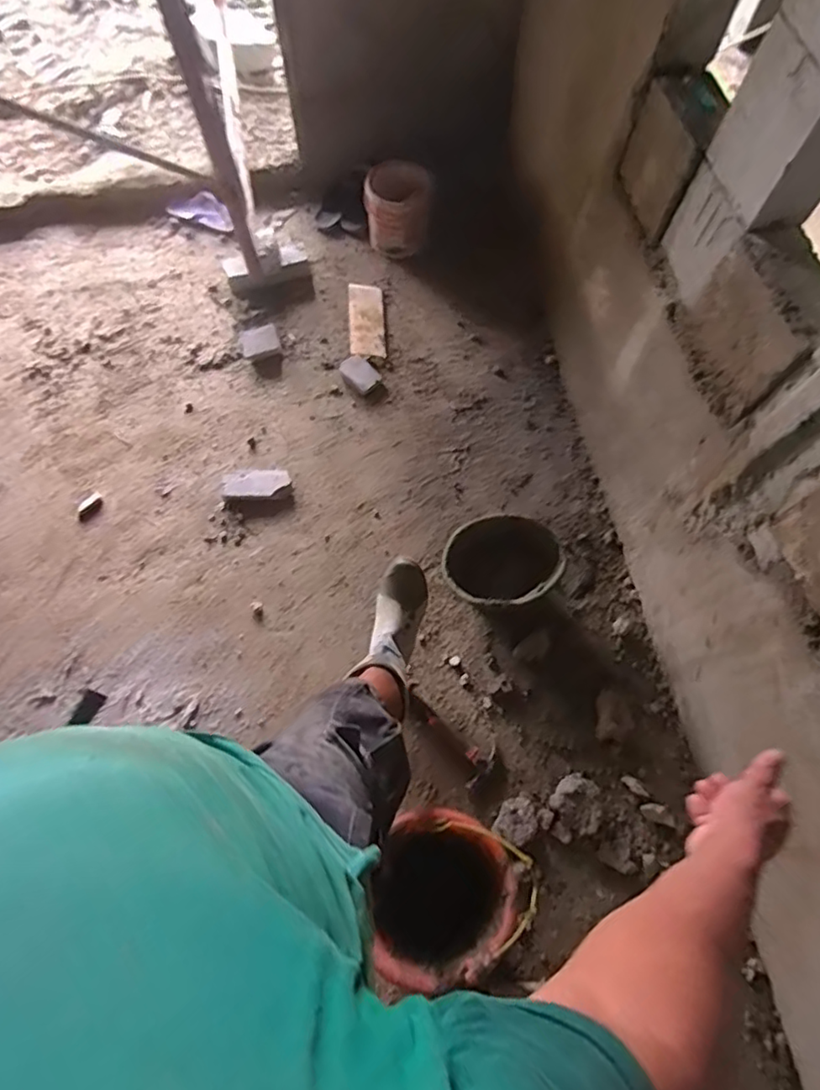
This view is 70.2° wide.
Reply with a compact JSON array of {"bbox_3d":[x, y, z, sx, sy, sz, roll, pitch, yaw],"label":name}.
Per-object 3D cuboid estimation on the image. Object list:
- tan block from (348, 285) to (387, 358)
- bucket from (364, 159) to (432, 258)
[{"bbox_3d":[-0.126,-0.653,1.686,0.098,0.027,0.240,-4,71,-1],"label":"tan block"},{"bbox_3d":[-0.033,-0.971,1.700,0.191,0.199,0.189,-3,71,0],"label":"bucket"}]

